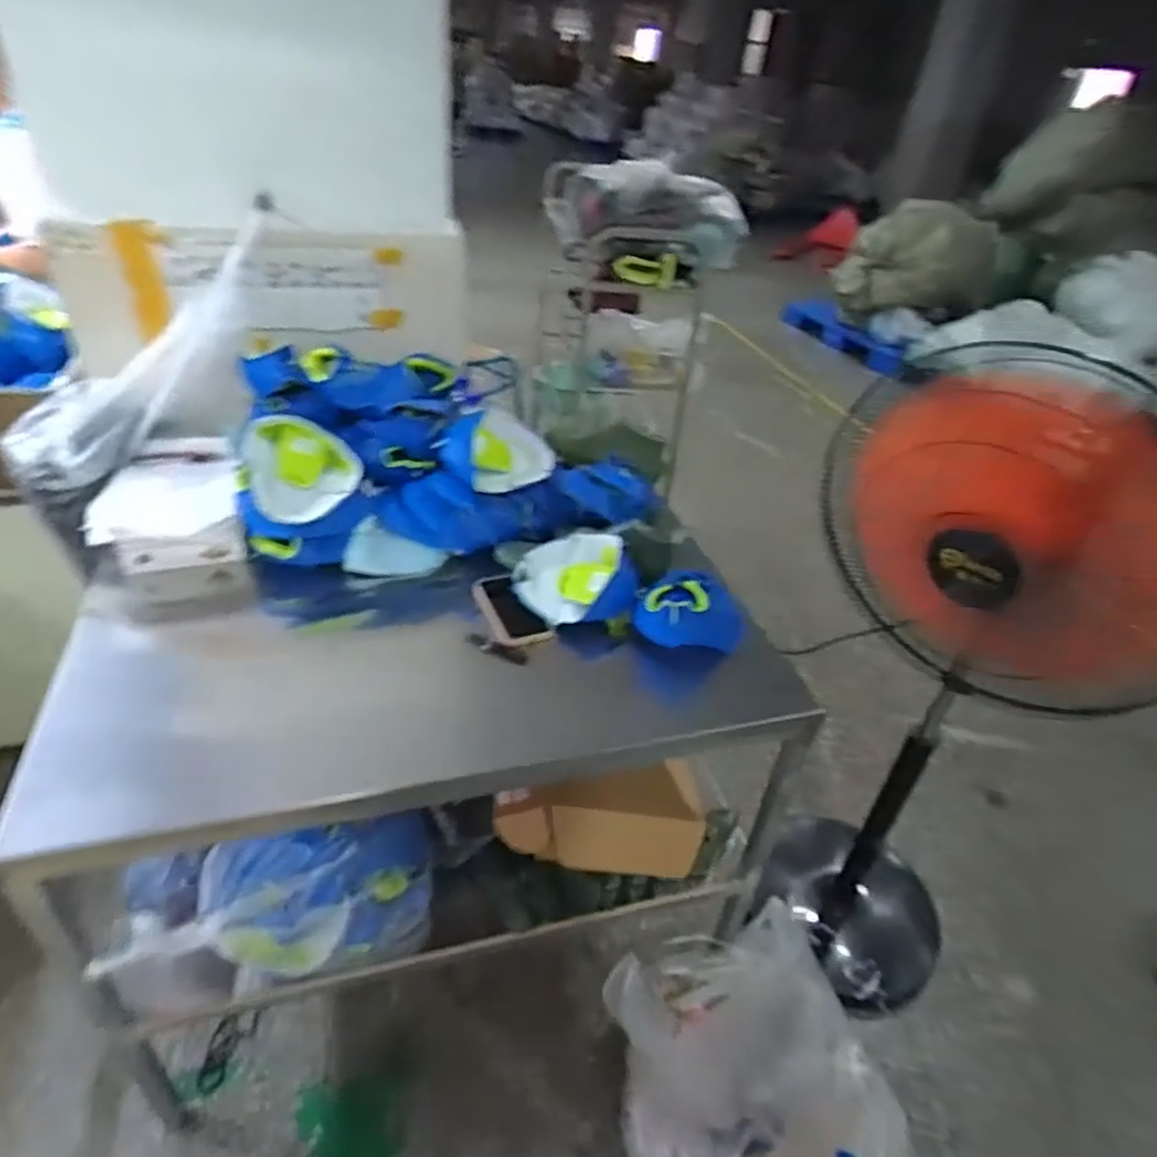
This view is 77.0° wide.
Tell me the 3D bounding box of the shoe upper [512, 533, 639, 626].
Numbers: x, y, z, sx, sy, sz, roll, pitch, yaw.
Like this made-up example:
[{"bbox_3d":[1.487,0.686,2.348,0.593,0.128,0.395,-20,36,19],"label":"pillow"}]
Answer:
[{"bbox_3d":[-0.007,-0.006,1.157,0.198,0.082,0.153,15,36,12],"label":"shoe upper"}]

